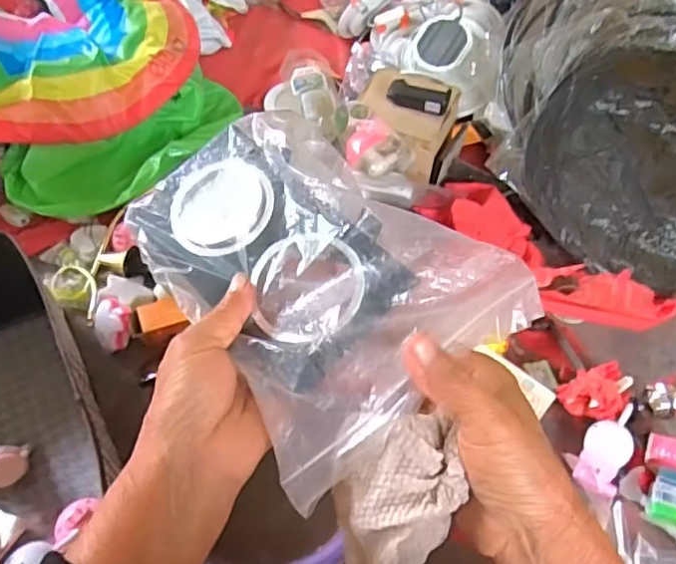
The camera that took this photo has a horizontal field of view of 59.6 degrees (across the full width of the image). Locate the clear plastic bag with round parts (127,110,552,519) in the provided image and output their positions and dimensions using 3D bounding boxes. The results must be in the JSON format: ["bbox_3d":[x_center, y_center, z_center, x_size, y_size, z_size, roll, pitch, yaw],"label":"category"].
[{"bbox_3d":[-0.019,-0.016,0.330,0.152,0.024,0.208,-39,60,-8],"label":"clear plastic bag with round parts"}]

